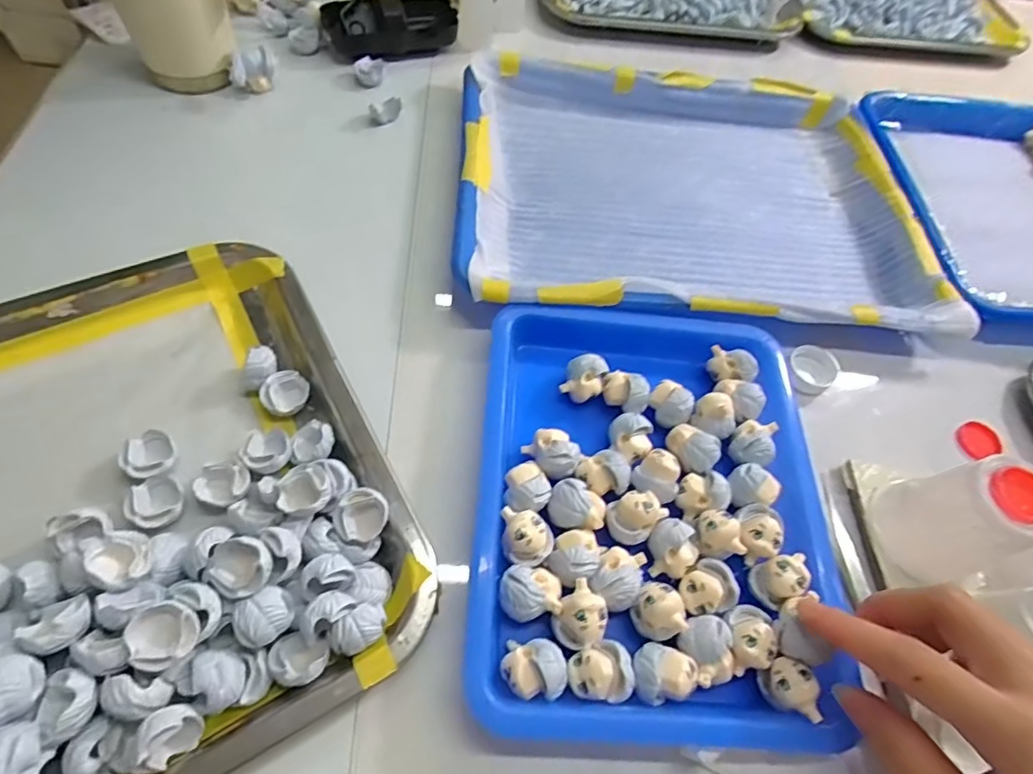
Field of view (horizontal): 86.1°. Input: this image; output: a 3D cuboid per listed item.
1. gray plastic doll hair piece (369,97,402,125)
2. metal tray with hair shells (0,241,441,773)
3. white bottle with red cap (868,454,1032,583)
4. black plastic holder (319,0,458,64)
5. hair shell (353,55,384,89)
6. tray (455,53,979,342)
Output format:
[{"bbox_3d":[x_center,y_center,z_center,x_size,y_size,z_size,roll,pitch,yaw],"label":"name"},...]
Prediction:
[{"bbox_3d":[-0.102,-0.215,0.430,0.024,0.016,0.010,-31,68,-22],"label":"gray plastic doll hair piece"},{"bbox_3d":[-0.240,0.073,0.242,0.351,0.053,0.268,-25,66,-19],"label":"metal tray with hair shells"},{"bbox_3d":[0.219,0.066,0.274,0.043,0.071,0.052,-17,65,-16],"label":"white bottle with red cap"},{"bbox_3d":[-0.104,-0.307,0.469,0.110,0.038,0.057,-24,67,-19],"label":"black plastic holder"},{"bbox_3d":[-0.121,-0.259,0.455,0.023,0.016,0.024,-8,62,-11],"label":"hair shell"},{"bbox_3d":[0.126,-0.146,0.408,0.330,0.049,0.257,3,60,-5],"label":"tray"}]

